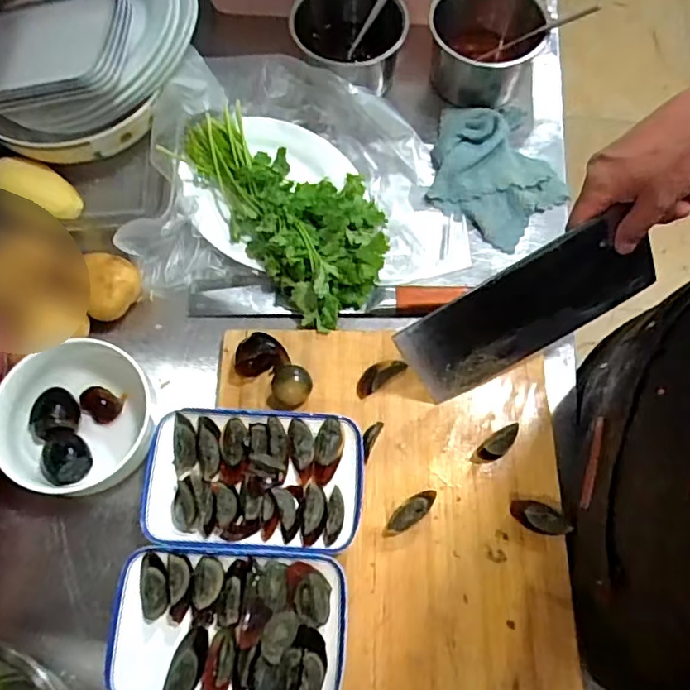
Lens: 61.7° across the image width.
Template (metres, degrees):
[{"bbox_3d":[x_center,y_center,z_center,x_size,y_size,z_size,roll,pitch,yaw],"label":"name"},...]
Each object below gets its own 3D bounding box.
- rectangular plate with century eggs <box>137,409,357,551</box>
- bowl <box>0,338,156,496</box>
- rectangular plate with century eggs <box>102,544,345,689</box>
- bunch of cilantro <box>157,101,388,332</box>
[{"bbox_3d":[-0.082,0.120,0.516,0.190,0.026,0.118,3,71,1],"label":"rectangular plate with century eggs"},{"bbox_3d":[-0.246,0.068,0.532,0.132,0.060,0.128,0,70,0],"label":"bowl"},{"bbox_3d":[-0.096,0.232,0.474,0.185,0.025,0.118,3,71,1],"label":"rectangular plate with century eggs"},{"bbox_3d":[-0.064,-0.164,0.617,0.165,0.044,0.286,-39,75,-13],"label":"bunch of cilantro"}]

